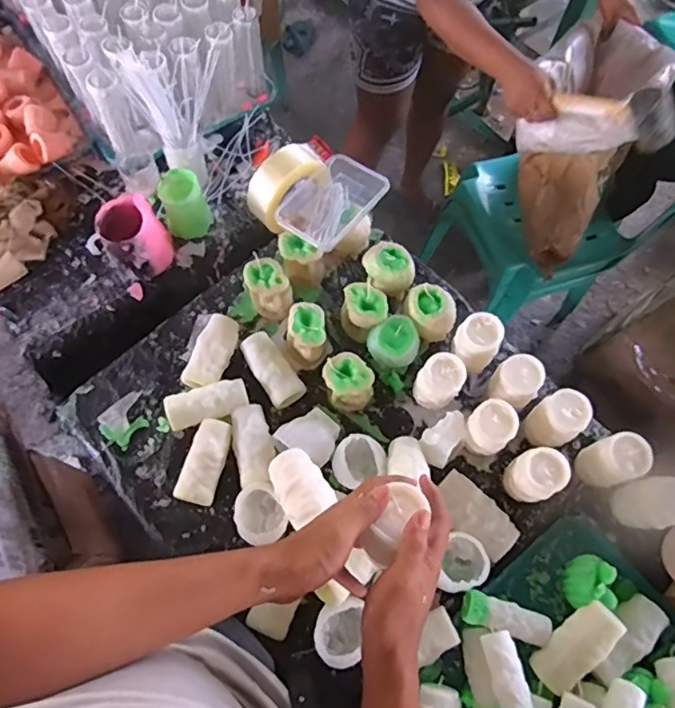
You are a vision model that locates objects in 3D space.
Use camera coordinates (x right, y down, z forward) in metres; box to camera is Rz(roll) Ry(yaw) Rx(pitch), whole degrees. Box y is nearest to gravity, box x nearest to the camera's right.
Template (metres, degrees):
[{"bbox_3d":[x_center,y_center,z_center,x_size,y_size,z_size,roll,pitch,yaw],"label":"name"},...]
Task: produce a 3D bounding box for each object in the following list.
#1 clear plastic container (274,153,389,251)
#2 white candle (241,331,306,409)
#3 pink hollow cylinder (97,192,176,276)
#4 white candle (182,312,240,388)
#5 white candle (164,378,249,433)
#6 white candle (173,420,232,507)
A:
[{"bbox_3d":[-0.012,-0.235,0.837,0.117,0.034,0.159,38,72,14],"label":"clear plastic container"},{"bbox_3d":[-0.099,0.023,0.811,0.050,0.049,0.111,-34,72,-14],"label":"white candle"},{"bbox_3d":[-0.314,-0.183,0.851,0.081,0.117,0.085,0,67,-1],"label":"pink hollow cylinder"},{"bbox_3d":[-0.187,-0.003,0.820,0.054,0.048,0.118,15,68,5],"label":"white candle"},{"bbox_3d":[-0.186,0.073,0.785,0.115,0.049,0.048,-15,68,-7],"label":"white candle"},{"bbox_3d":[-0.183,0.149,0.757,0.053,0.050,0.115,11,67,3],"label":"white candle"}]

